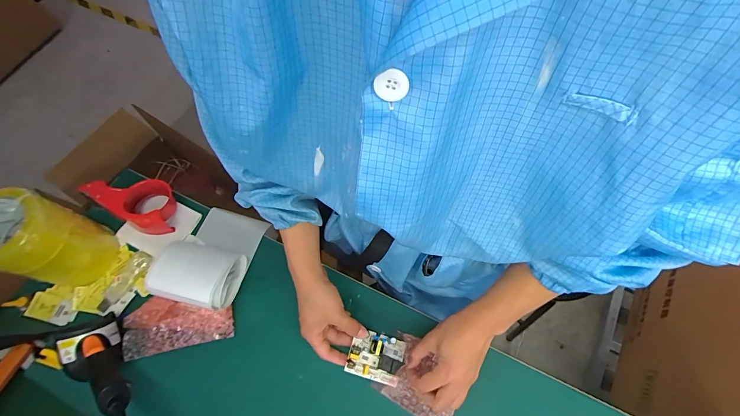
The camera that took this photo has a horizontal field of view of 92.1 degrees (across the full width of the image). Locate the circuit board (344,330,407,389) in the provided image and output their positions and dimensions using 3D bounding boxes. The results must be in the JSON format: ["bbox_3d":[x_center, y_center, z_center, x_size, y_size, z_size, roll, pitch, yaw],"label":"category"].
[{"bbox_3d":[0.012,0.215,0.517,0.080,0.023,0.063,20,63,-5],"label":"circuit board"}]

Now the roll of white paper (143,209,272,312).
[{"bbox_3d":[-0.266,0.071,0.588,0.127,0.112,0.174,11,68,7],"label":"roll of white paper"}]

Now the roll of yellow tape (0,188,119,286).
[{"bbox_3d":[-0.500,0.051,0.545,0.108,0.158,0.104,-1,68,2],"label":"roll of yellow tape"}]

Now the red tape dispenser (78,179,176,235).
[{"bbox_3d":[-0.418,-0.019,0.636,0.172,0.055,0.092,27,71,13],"label":"red tape dispenser"}]

